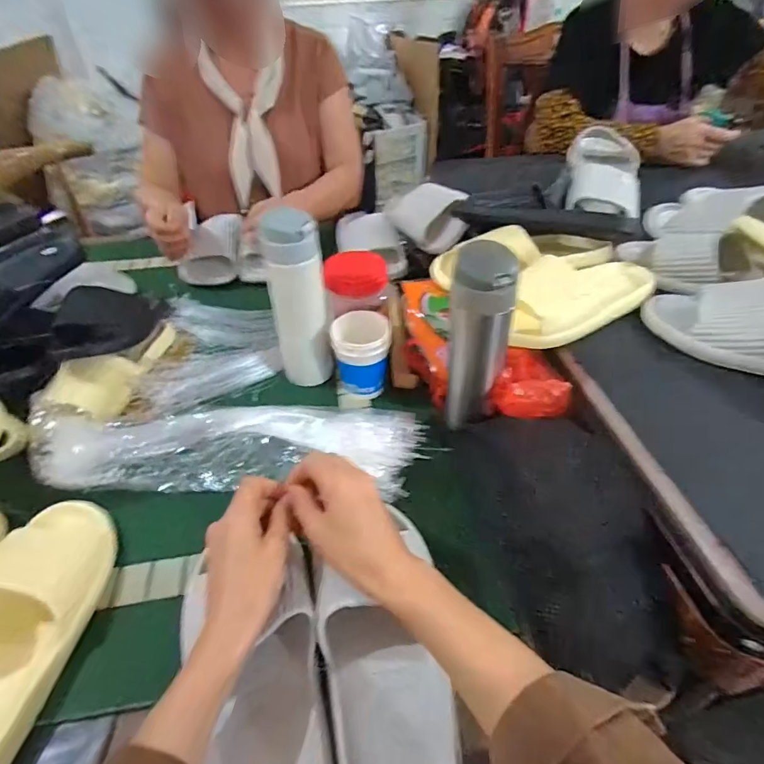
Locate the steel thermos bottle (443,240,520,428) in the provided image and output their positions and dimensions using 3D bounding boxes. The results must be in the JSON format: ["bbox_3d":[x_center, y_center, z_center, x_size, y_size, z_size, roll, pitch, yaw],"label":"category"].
[{"bbox_3d":[0.100,-0.037,0.497,0.064,0.208,0.057,6,43,9],"label":"steel thermos bottle"}]

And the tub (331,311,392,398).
[{"bbox_3d":[-0.024,-0.032,0.604,0.071,0.092,0.075,-1,42,1],"label":"tub"}]

